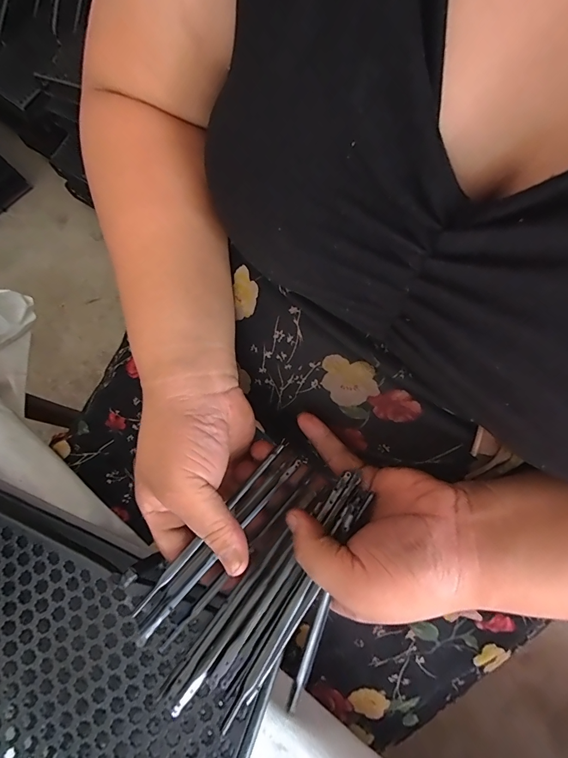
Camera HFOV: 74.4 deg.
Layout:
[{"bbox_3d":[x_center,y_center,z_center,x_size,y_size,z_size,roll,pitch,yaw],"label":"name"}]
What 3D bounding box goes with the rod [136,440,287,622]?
[{"bbox_3d":[-0.042,0.088,0.236,0.006,0.004,0.131,40,68,11],"label":"rod"}]

